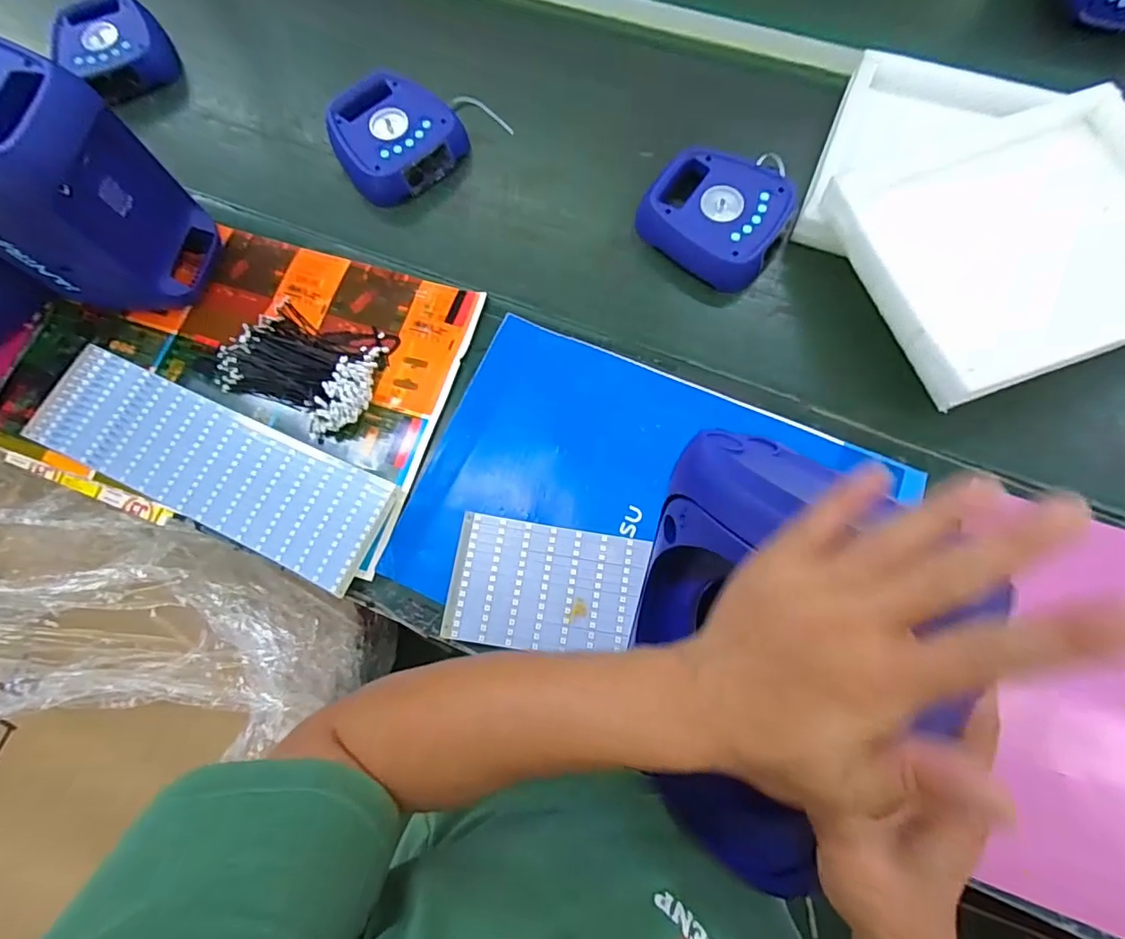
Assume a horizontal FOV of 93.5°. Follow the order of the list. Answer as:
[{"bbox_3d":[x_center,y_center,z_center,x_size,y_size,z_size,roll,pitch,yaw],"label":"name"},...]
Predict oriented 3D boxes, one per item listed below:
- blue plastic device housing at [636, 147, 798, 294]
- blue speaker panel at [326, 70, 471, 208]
[{"bbox_3d":[0.197,-0.324,0.678,0.172,0.058,0.153,35,78,8],"label":"blue plastic device housing"},{"bbox_3d":[-0.235,-0.456,0.723,0.163,0.047,0.166,-37,79,-9],"label":"blue speaker panel"}]

